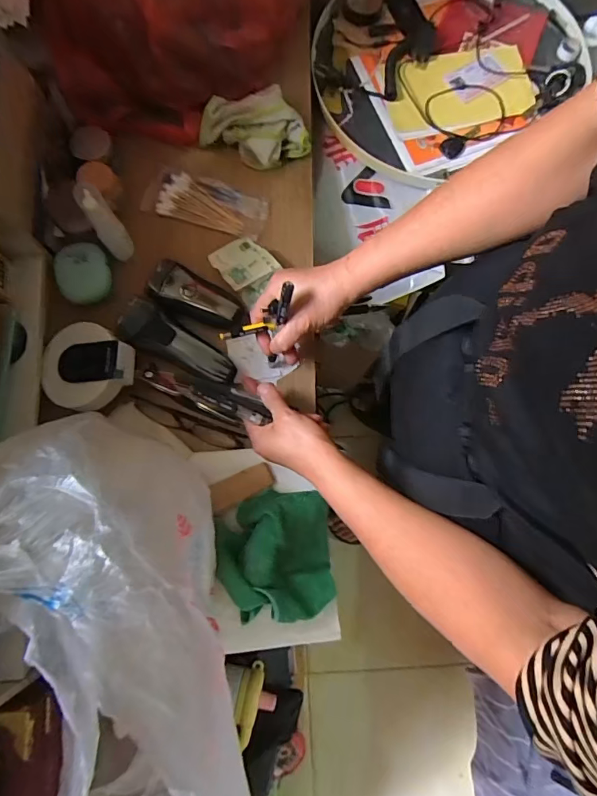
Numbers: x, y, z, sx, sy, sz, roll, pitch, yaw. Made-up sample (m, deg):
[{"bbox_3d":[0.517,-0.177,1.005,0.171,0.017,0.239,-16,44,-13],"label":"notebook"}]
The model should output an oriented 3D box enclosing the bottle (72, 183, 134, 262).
[{"bbox_3d":[-0.220,-0.198,0.526,0.029,0.103,0.034,-36,81,-8],"label":"bottle"}]

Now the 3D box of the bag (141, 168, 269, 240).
[{"bbox_3d":[-0.117,-0.250,0.591,0.154,0.010,0.062,16,78,2],"label":"bag"}]

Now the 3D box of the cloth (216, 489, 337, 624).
[{"bbox_3d":[-0.025,0.159,0.470,0.114,0.053,0.120,-4,78,-2],"label":"cloth"}]

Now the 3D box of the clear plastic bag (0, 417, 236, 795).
[{"bbox_3d":[-0.124,0.174,0.288,0.152,0.271,0.377,-23,63,-6],"label":"clear plastic bag"}]

